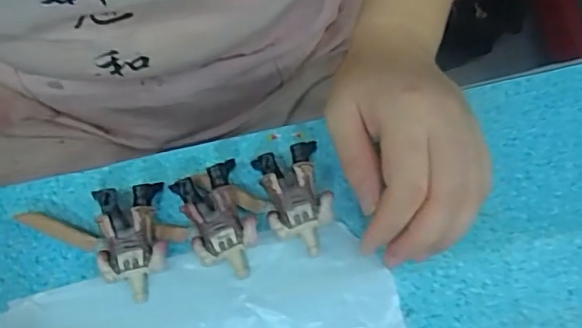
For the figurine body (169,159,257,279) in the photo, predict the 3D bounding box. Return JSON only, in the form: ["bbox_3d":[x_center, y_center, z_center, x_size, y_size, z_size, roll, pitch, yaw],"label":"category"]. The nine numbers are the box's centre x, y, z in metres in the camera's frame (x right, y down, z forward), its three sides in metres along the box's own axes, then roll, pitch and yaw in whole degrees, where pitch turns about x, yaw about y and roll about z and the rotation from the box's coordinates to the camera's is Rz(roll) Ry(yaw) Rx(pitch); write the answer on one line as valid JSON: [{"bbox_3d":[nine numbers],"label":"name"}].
[{"bbox_3d":[-0.038,0.031,0.305,0.034,0.022,0.057,-21,74,-9],"label":"figurine body"}]

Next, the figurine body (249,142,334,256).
[{"bbox_3d":[0.003,0.020,0.311,0.034,0.022,0.059,-14,73,-7],"label":"figurine body"}]

